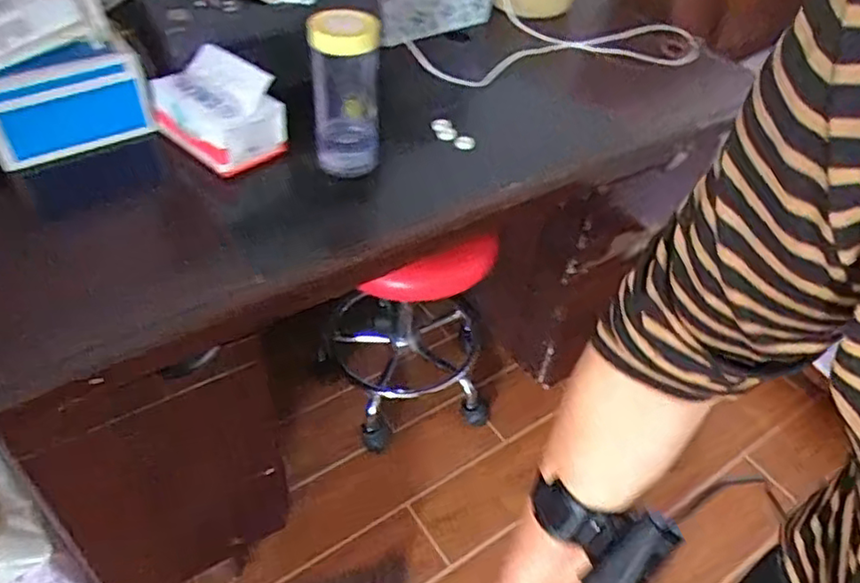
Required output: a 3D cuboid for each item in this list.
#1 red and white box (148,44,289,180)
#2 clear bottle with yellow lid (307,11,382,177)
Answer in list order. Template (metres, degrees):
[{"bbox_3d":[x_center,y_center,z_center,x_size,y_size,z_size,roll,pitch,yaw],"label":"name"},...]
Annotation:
[{"bbox_3d":[-0.264,-0.227,0.833,0.151,0.089,0.110,34,53,26],"label":"red and white box"},{"bbox_3d":[-0.100,-0.235,0.788,0.085,0.183,0.083,-2,46,-5],"label":"clear bottle with yellow lid"}]

